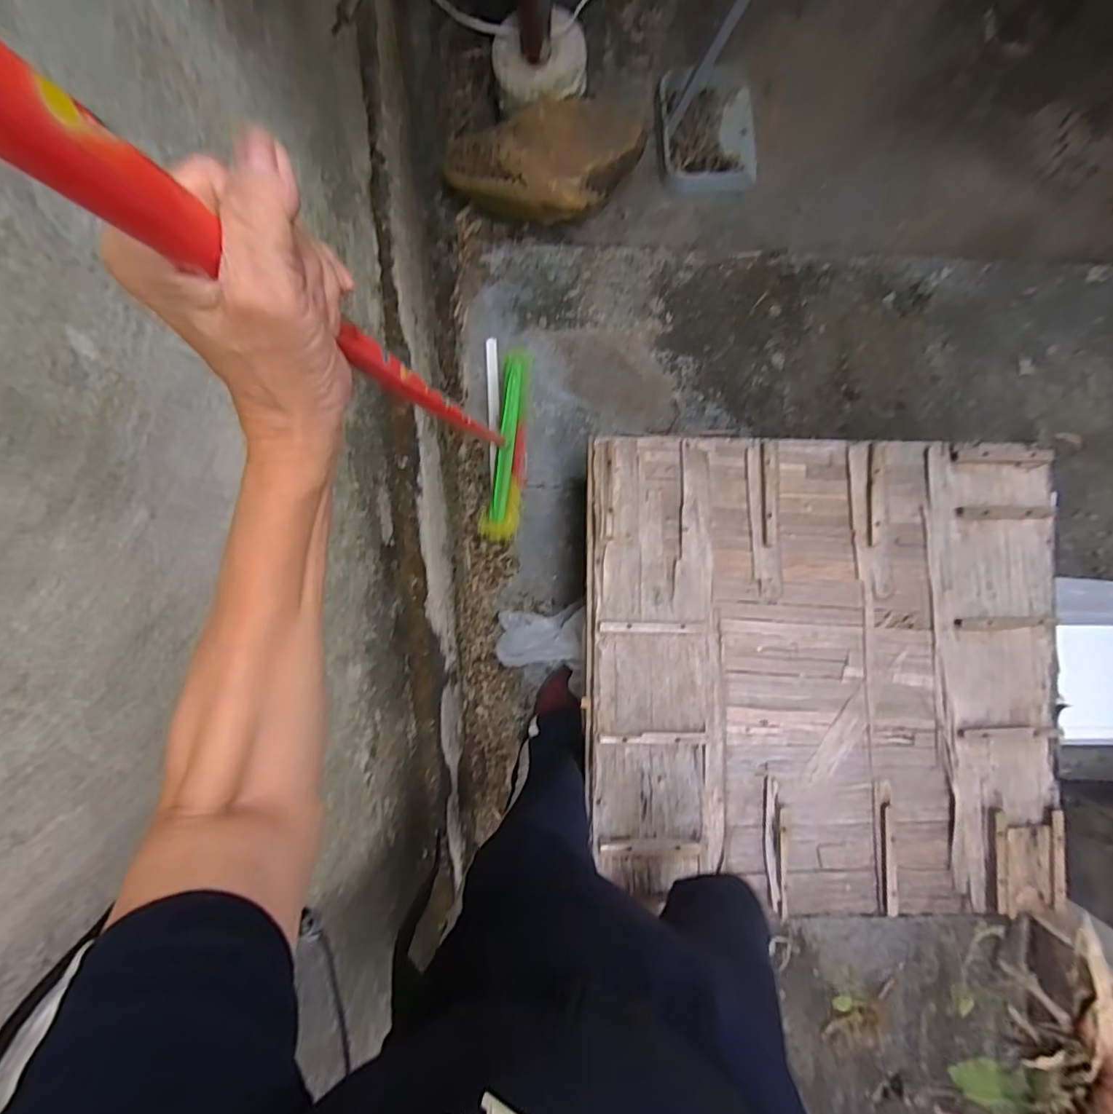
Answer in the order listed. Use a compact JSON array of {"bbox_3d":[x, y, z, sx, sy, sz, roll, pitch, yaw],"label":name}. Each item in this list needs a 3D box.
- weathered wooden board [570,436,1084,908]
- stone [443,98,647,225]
[{"bbox_3d":[0.486,0.209,0.931,0.866,0.037,0.857,1,91,-2],"label":"weathered wooden board"},{"bbox_3d":[-0.002,-0.834,1.113,0.454,0.183,0.206,-16,92,-1],"label":"stone"}]

